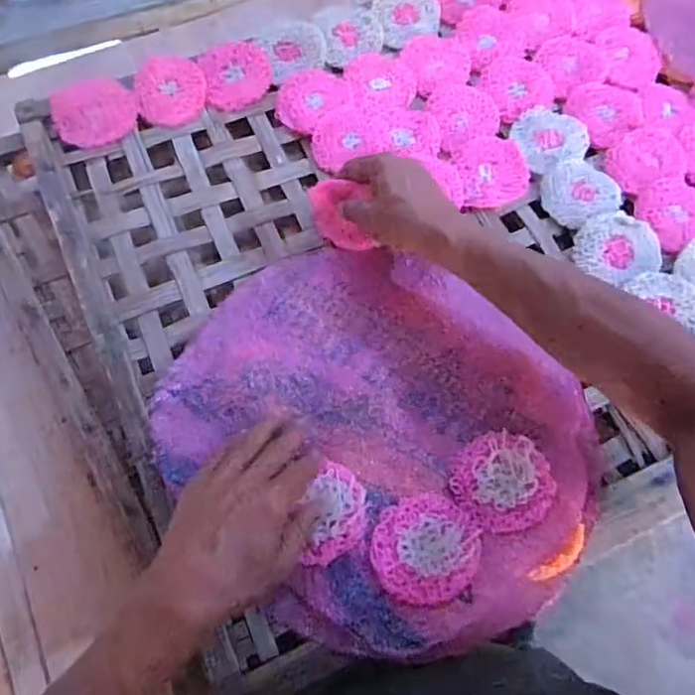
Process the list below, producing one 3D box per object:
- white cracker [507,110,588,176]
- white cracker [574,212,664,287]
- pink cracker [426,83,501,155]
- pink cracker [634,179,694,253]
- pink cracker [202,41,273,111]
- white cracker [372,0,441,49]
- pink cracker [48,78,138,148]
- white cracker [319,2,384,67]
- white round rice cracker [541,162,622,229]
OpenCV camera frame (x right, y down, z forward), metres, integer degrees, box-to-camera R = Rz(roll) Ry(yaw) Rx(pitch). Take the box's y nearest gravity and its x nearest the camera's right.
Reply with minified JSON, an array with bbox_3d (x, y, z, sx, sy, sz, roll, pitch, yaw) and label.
[{"bbox_3d":[0.208,-0.215,0.627,0.067,0.009,0.071,-19,71,-8],"label":"white cracker"},{"bbox_3d":[0.253,-0.092,0.578,0.070,0.017,0.070,0,70,-1],"label":"white cracker"},{"bbox_3d":[0.122,-0.241,0.637,0.070,0.005,0.074,-16,71,-7],"label":"pink cracker"},{"bbox_3d":[0.317,-0.132,0.591,0.072,0.005,0.069,-24,72,-10],"label":"pink cracker"},{"bbox_3d":[-0.114,-0.284,0.641,0.068,0.012,0.075,-10,70,-5],"label":"pink cracker"},{"bbox_3d":[0.066,-0.372,0.681,0.071,0.007,0.086,-15,71,-6],"label":"white cracker"},{"bbox_3d":[-0.251,-0.233,0.610,0.079,0.004,0.067,-15,88,-9],"label":"pink cracker"},{"bbox_3d":[0.005,-0.342,0.666,0.065,0.008,0.075,-10,70,-5],"label":"white cracker"},{"bbox_3d":[0.227,-0.152,0.602,0.068,0.011,0.067,0,70,-1],"label":"white round rice cracker"}]

